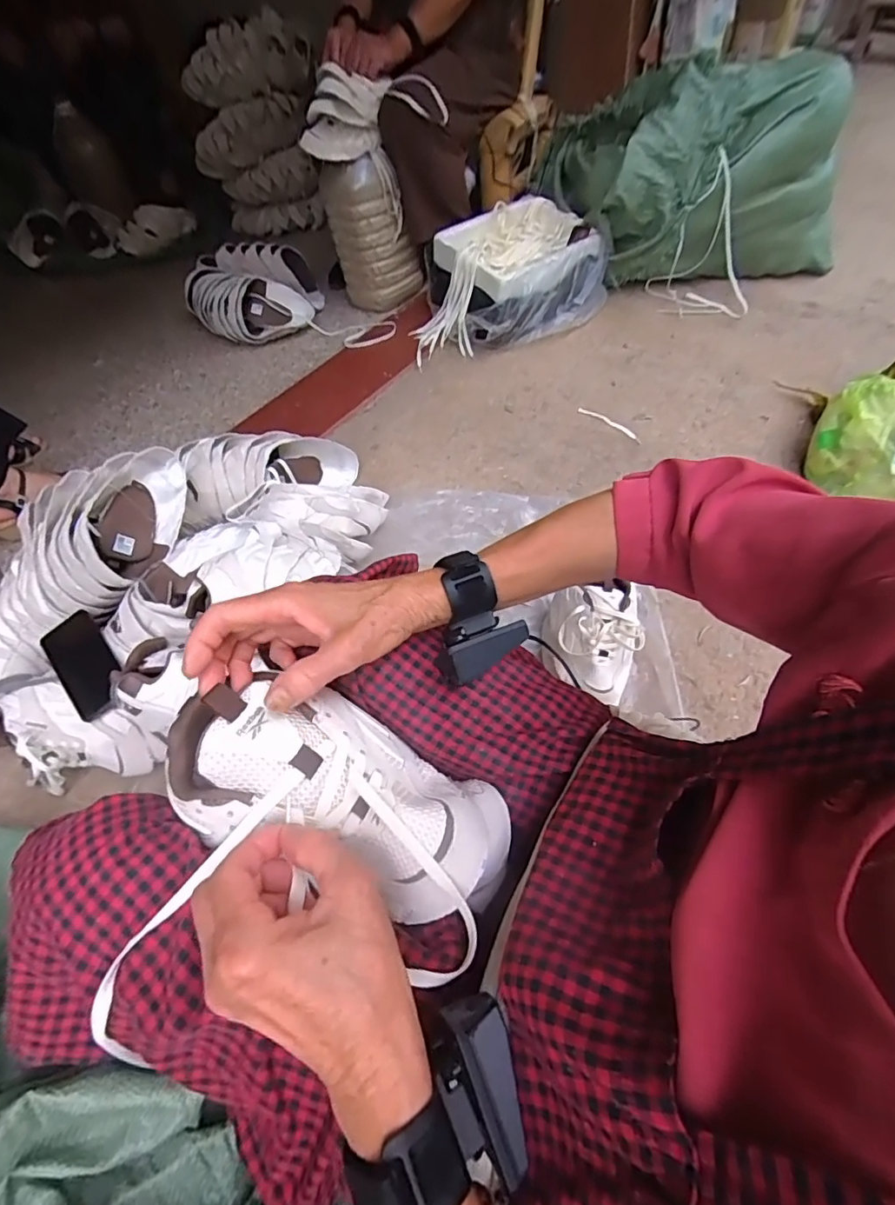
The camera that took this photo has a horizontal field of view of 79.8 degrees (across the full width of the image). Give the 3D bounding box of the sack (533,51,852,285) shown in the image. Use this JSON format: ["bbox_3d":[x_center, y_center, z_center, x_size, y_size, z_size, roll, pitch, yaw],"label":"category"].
[{"bbox_3d":[0.660,-1.147,1.465,0.706,0.444,0.484,-13,52,-2],"label":"sack"}]

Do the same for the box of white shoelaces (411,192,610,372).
[{"bbox_3d":[0.132,-0.790,1.331,0.504,0.214,0.288,-29,54,-14],"label":"box of white shoelaces"}]

